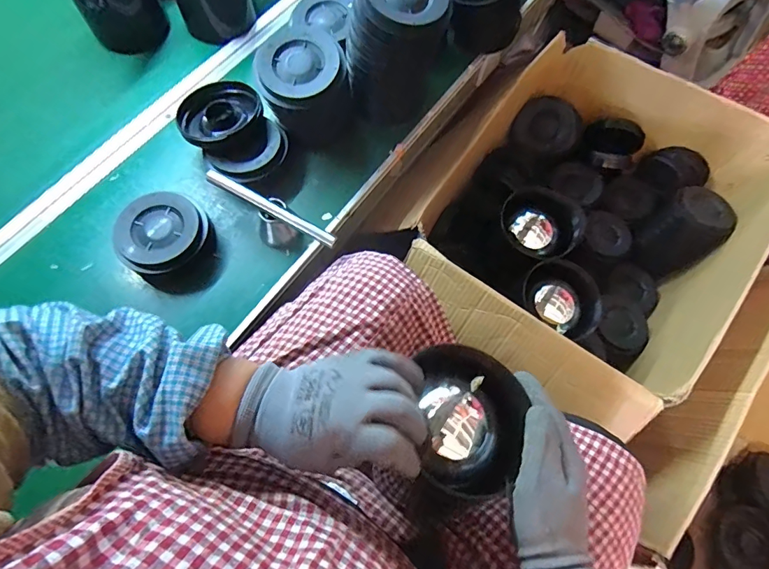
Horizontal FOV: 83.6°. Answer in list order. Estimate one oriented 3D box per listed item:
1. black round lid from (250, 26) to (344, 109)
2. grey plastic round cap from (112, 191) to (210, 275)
[{"bbox_3d":[-0.113,-0.291,0.582,0.114,0.023,0.105,0,93,1],"label":"black round lid"},{"bbox_3d":[-0.301,-0.066,0.589,0.108,0.047,0.116,1,68,-1],"label":"grey plastic round cap"}]

